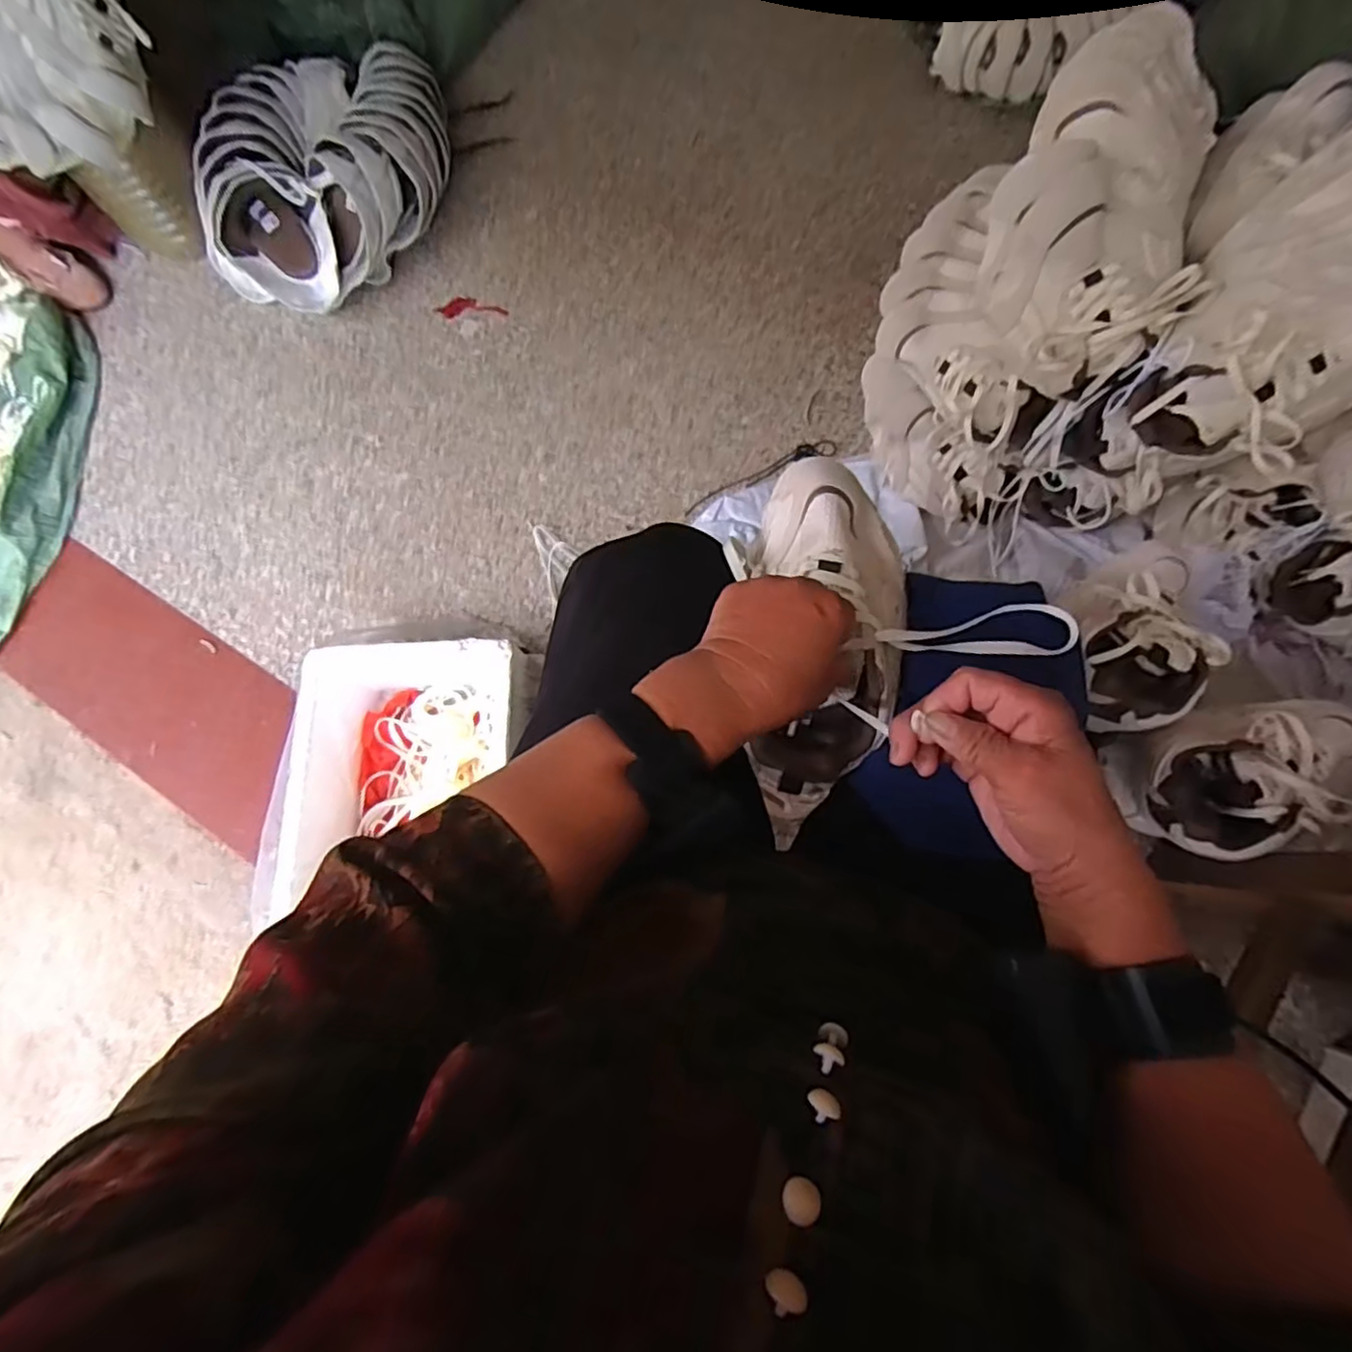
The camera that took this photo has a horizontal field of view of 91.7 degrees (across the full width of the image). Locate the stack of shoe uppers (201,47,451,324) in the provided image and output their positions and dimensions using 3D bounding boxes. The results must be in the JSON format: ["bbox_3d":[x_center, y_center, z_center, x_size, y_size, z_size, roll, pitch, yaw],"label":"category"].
[{"bbox_3d":[-0.576,-0.837,1.088,0.344,0.150,0.434,6,75,6],"label":"stack of shoe uppers"}]

